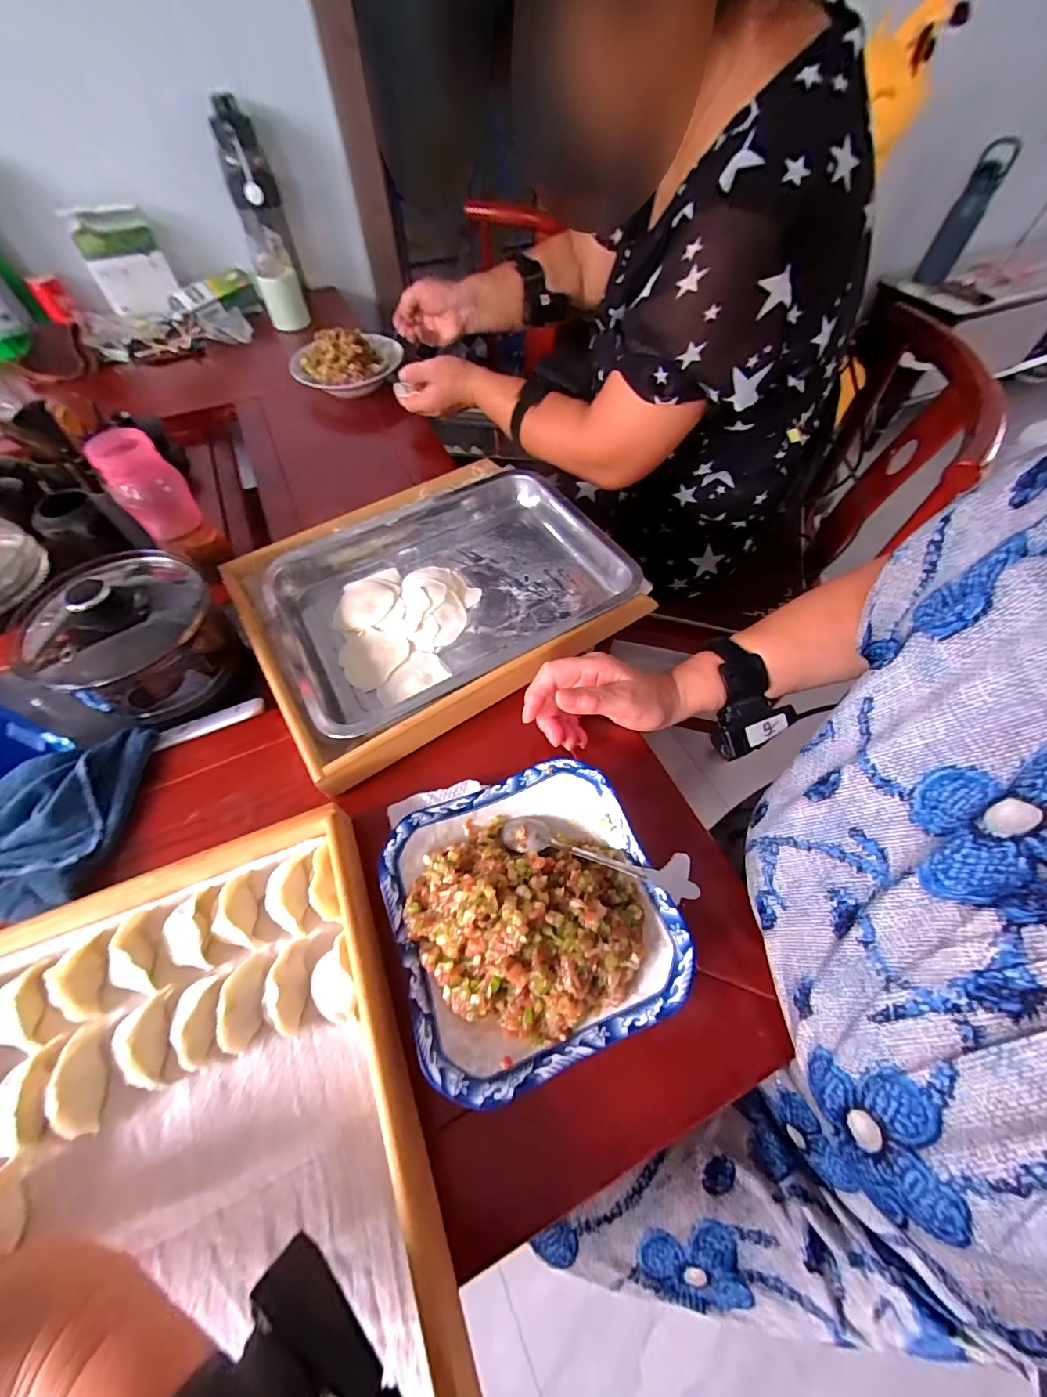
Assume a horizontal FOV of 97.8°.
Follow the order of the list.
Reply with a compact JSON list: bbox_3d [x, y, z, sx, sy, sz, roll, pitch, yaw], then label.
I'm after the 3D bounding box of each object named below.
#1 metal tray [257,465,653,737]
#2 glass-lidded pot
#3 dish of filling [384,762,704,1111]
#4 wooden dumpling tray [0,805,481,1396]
[{"bbox_3d":[-0.083,-0.120,0.492,0.337,0.050,0.272,-28,60,-17],"label":"metal tray"},{"bbox_3d":[-0.377,-0.066,0.446,0.151,0.121,0.138,0,56,0],"label":"glass-lidded pot"},{"bbox_3d":[0.004,0.140,0.315,0.179,0.044,0.178,-20,58,-12],"label":"dish of filling"},{"bbox_3d":[-0.211,0.294,0.248,0.322,0.053,0.385,-20,58,-12],"label":"wooden dumpling tray"}]

